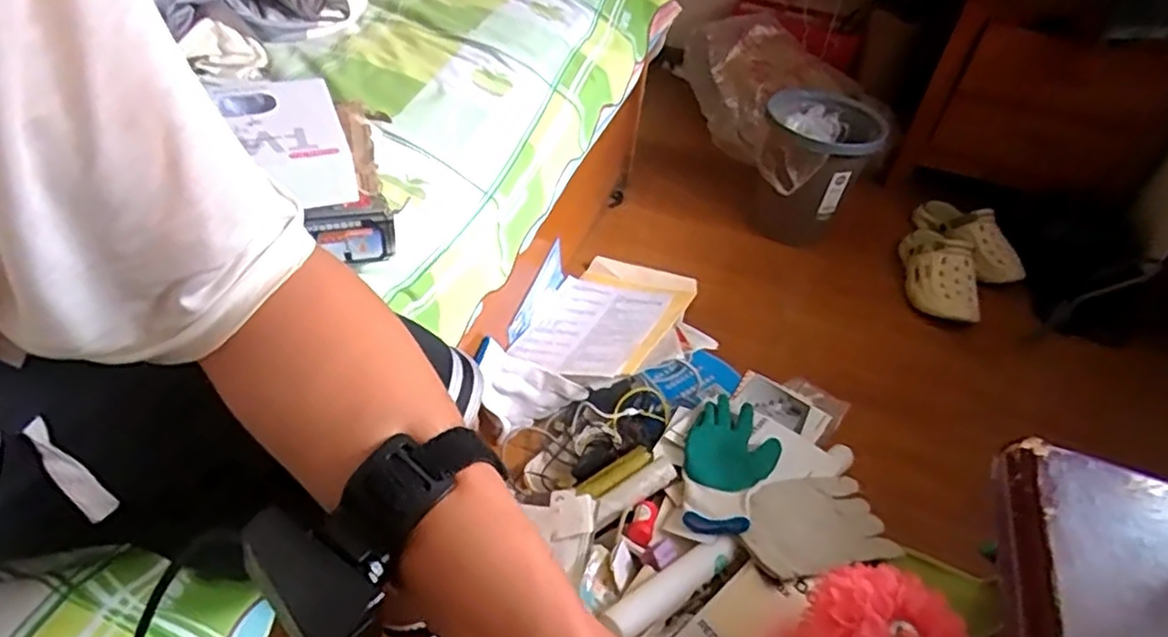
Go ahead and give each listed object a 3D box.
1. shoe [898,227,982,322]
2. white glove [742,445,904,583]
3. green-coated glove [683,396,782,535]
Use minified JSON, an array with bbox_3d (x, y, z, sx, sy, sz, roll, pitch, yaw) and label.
[{"bbox_3d":[0.718,-0.108,1.385,0.107,0.102,0.262,7,43,0],"label":"shoe"},{"bbox_3d":[0.319,0.258,0.879,0.270,0.057,0.155,-24,51,-29],"label":"white glove"},{"bbox_3d":[0.194,0.190,0.918,0.122,0.034,0.242,23,45,16],"label":"green-coated glove"}]

